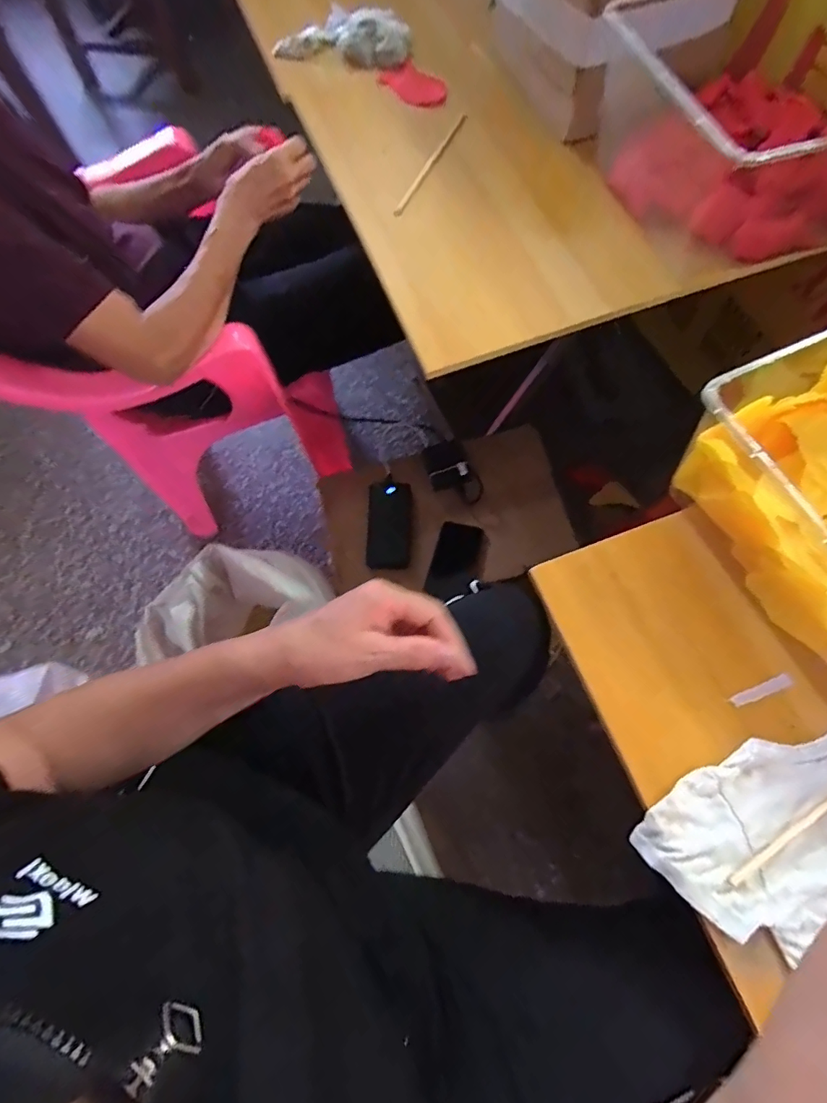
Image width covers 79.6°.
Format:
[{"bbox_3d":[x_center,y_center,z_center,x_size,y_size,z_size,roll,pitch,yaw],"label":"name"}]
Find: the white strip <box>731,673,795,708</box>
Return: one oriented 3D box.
[{"bbox_3d":[0.313,0.125,0.446,0.058,0.004,0.010,-21,69,-5],"label":"white strip"}]

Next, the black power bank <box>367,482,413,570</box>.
[{"bbox_3d":[-0.042,-0.046,0.883,0.085,0.009,0.152,-2,85,19],"label":"black power bank"}]

